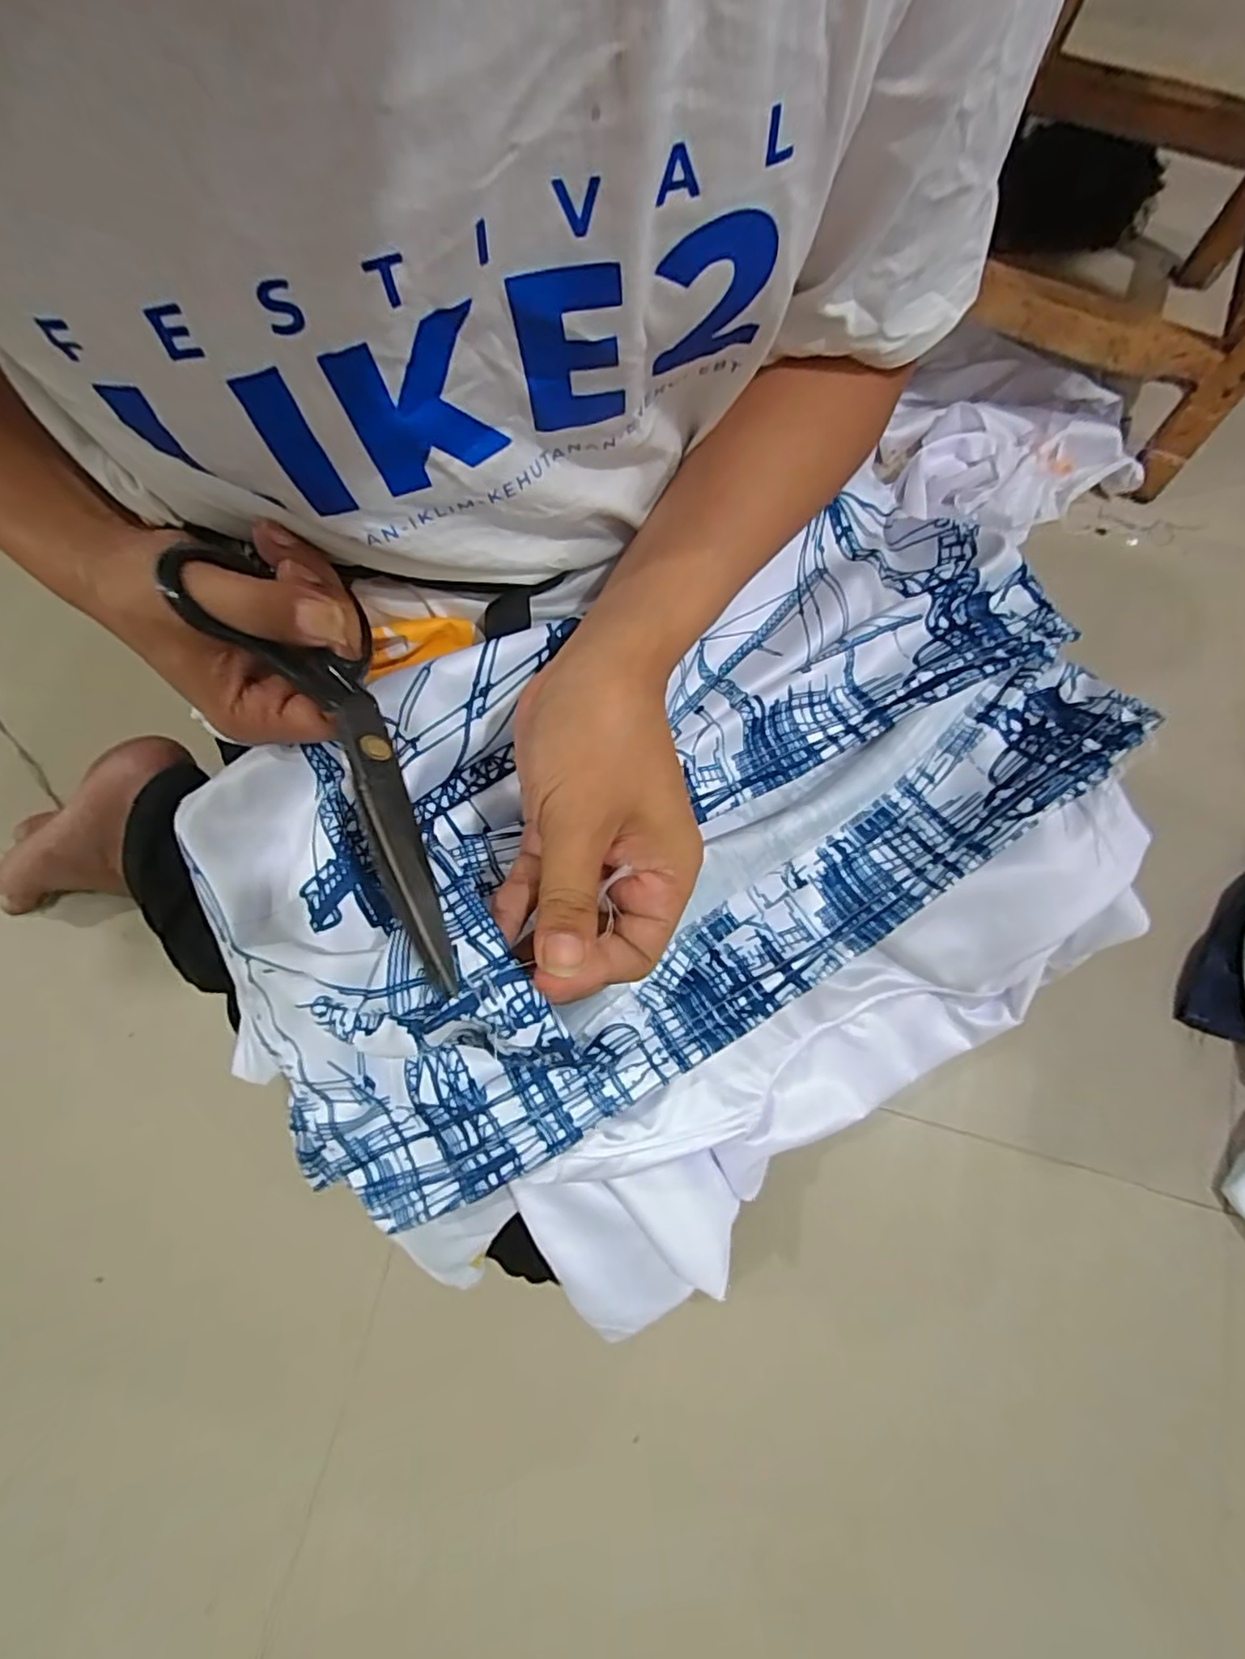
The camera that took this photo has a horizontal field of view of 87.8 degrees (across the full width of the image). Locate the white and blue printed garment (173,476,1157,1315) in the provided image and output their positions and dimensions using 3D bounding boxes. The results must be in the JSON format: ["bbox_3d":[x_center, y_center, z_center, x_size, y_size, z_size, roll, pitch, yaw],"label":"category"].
[{"bbox_3d":[0.061,0.029,0.352,0.503,0.199,0.326,-30,76,-8],"label":"white and blue printed garment"}]

